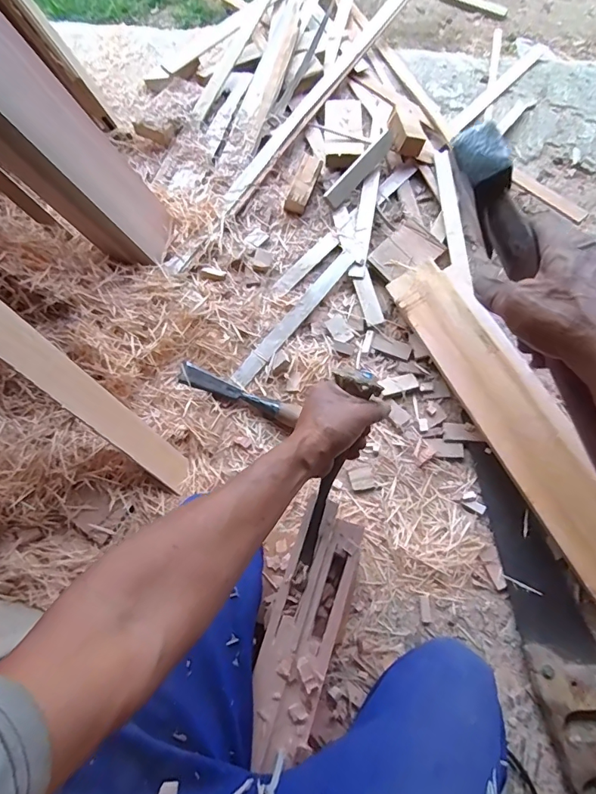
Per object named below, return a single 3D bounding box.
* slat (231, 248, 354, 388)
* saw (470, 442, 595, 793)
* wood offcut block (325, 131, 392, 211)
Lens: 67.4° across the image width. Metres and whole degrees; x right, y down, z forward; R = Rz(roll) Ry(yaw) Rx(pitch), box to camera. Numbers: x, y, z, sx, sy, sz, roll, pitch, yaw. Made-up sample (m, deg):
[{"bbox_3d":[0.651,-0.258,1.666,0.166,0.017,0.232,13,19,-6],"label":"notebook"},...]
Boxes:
[{"bbox_3d":[-0.006,-0.149,0.820,0.039,0.009,0.333,33,75,24],"label":"slat"},{"bbox_3d":[0.355,0.289,0.655,0.111,0.026,0.444,-12,69,-3],"label":"saw"},{"bbox_3d":[0.128,-0.466,0.913,0.038,0.023,0.186,43,91,19],"label":"wood offcut block"}]

